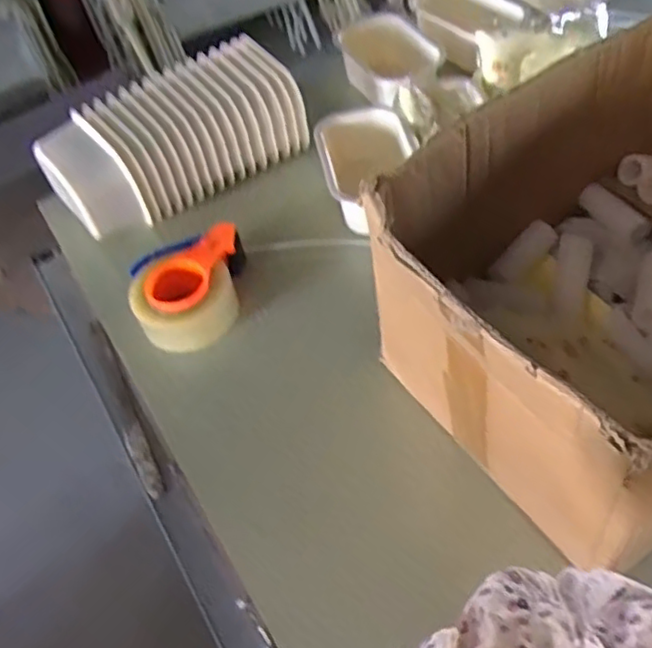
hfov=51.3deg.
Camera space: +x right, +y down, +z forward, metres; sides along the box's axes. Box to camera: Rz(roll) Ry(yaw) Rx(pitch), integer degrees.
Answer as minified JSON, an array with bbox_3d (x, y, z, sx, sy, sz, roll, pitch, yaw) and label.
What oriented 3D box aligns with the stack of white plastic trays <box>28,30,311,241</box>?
[{"bbox_3d":[-0.196,-0.249,0.891,0.327,0.144,0.128,-34,60,-21],"label":"stack of white plastic trays"}]

